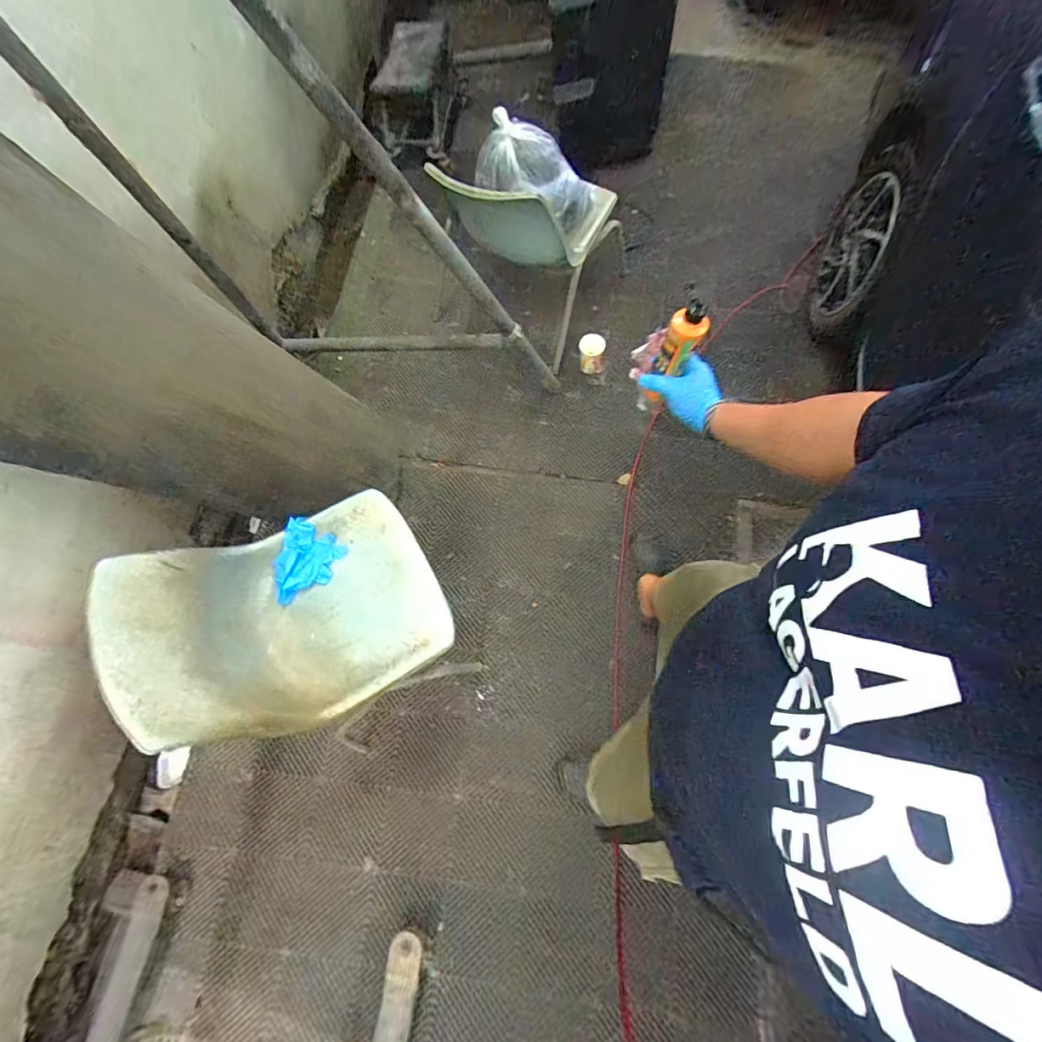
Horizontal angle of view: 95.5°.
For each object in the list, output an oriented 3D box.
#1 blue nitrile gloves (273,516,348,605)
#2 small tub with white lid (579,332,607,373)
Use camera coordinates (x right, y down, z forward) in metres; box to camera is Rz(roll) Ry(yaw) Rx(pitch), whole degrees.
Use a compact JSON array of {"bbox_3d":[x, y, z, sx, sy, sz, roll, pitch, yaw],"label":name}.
[{"bbox_3d":[-0.530,0.104,1.144,0.155,0.039,0.188,28,74,9],"label":"blue nitrile gloves"},{"bbox_3d":[0.260,-0.620,1.745,0.093,0.113,0.102,0,72,0],"label":"small tub with white lid"}]

